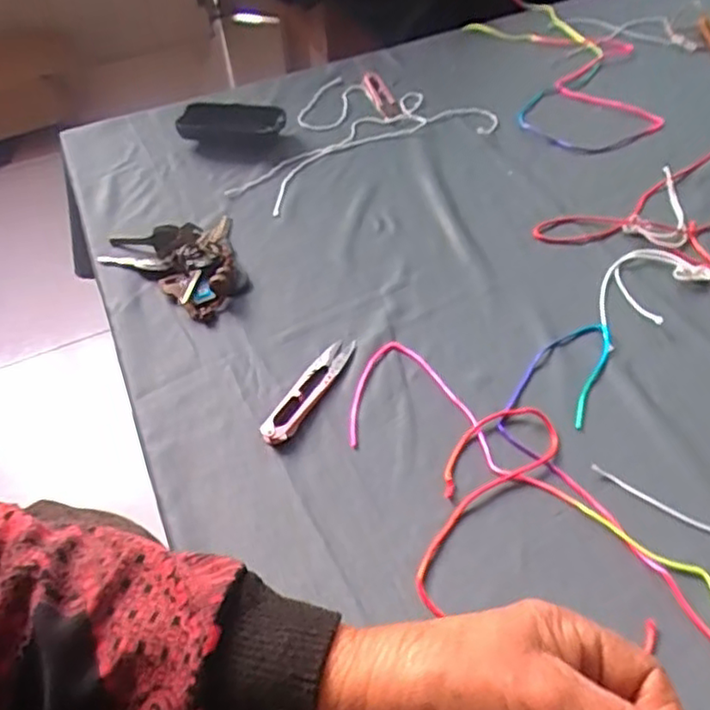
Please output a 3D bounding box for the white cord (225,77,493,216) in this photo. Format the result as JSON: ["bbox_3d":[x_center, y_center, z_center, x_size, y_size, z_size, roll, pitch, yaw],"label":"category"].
[{"bbox_3d":[-0.020,-0.242,0.718,0.282,0.017,0.200,-27,53,-19],"label":"white cord"}]

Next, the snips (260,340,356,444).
[{"bbox_3d":[-0.031,0.023,0.474,0.020,0.007,0.102,22,53,21],"label":"snips"}]

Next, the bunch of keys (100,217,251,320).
[{"bbox_3d":[-0.142,-0.091,0.578,0.135,0.020,0.098,30,57,26],"label":"bunch of keys"}]

